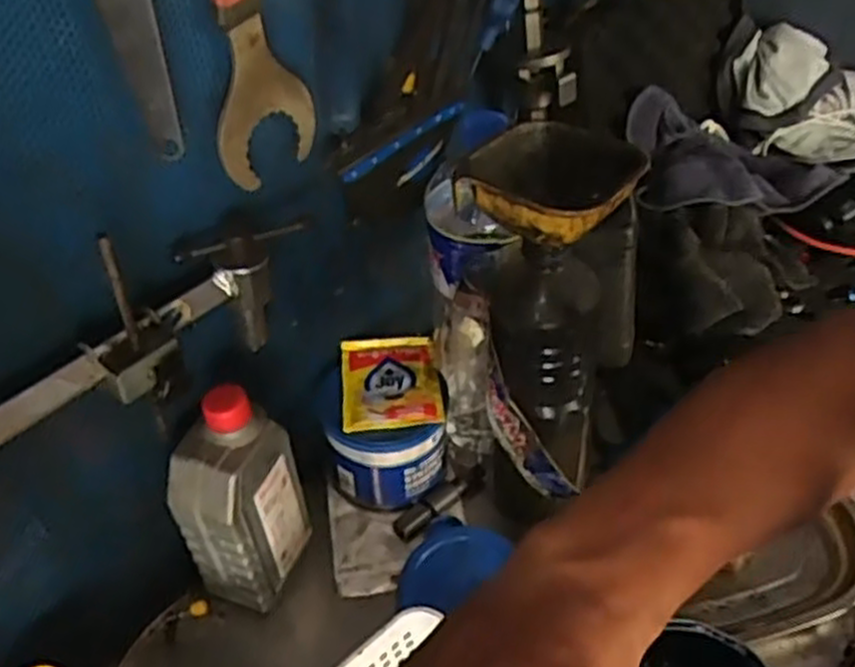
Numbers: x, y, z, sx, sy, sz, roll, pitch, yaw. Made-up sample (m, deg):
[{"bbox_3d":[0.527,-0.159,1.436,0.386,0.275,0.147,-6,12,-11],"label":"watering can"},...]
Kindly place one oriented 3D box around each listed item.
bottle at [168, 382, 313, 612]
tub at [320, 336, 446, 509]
[{"bbox_3d":[-0.134,0.121,0.573,0.054,0.175,0.078,13,46,20],"label":"bottle"},{"bbox_3d":[-0.033,0.077,0.672,0.094,0.099,0.114,-3,43,5],"label":"tub"}]

